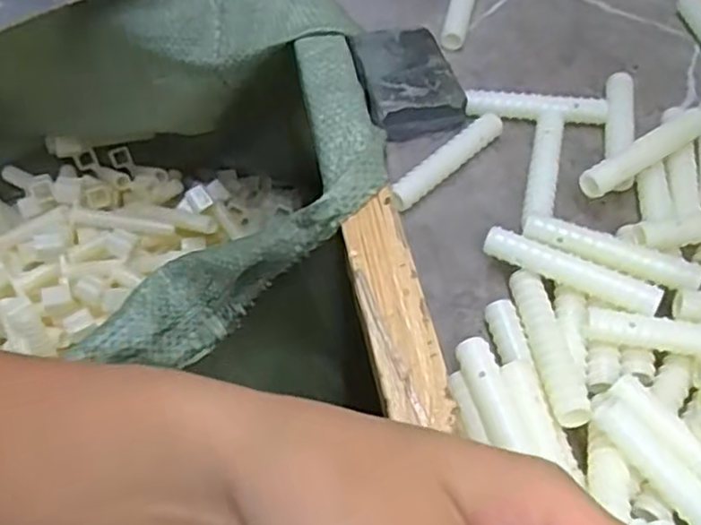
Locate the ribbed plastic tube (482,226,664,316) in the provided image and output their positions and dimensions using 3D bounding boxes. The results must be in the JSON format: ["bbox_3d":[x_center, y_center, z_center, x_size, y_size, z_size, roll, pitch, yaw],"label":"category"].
[{"bbox_3d":[0.099,0.004,0.312,0.078,0.015,0.011,26,61,17],"label":"ribbed plastic tube"}]

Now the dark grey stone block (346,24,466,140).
[{"bbox_3d":[0.032,-0.105,0.394,0.054,0.019,0.070,-10,57,-5],"label":"dark grey stone block"}]

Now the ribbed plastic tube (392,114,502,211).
[{"bbox_3d":[0.052,-0.055,0.367,0.083,0.011,0.012,-39,64,-22],"label":"ribbed plastic tube"}]

